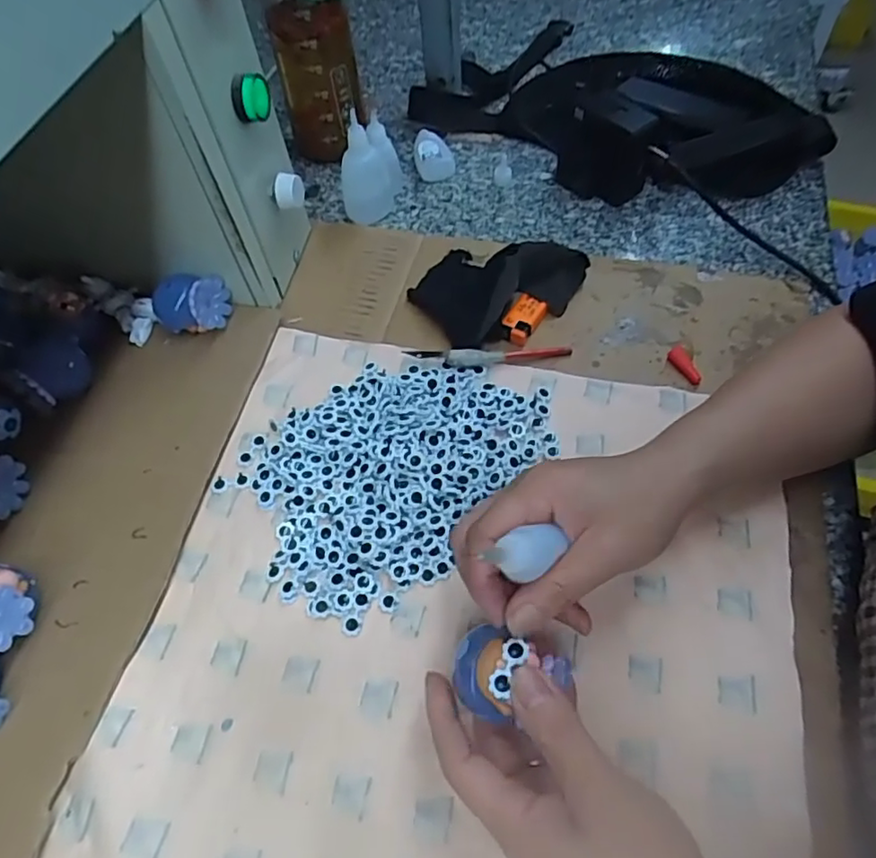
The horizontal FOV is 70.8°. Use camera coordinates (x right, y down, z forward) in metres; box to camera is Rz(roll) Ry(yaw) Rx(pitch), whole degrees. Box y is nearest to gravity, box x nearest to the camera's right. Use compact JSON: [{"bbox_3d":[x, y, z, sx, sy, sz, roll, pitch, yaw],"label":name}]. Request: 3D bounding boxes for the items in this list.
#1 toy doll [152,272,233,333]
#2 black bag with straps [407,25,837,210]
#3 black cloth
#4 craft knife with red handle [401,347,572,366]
[{"bbox_3d":[-0.183,-0.092,0.459,0.047,0.043,0.043,17,62,11],"label":"toy doll"},{"bbox_3d":[0.173,-0.309,0.581,0.347,0.077,0.202,33,64,21],"label":"black bag with straps"},{"bbox_3d":[0.039,-0.110,0.470,0.124,0.041,0.096,19,60,16],"label":"black cloth"},{"bbox_3d":[0.037,-0.055,0.448,0.117,0.010,0.014,-2,57,0],"label":"craft knife with red handle"}]

